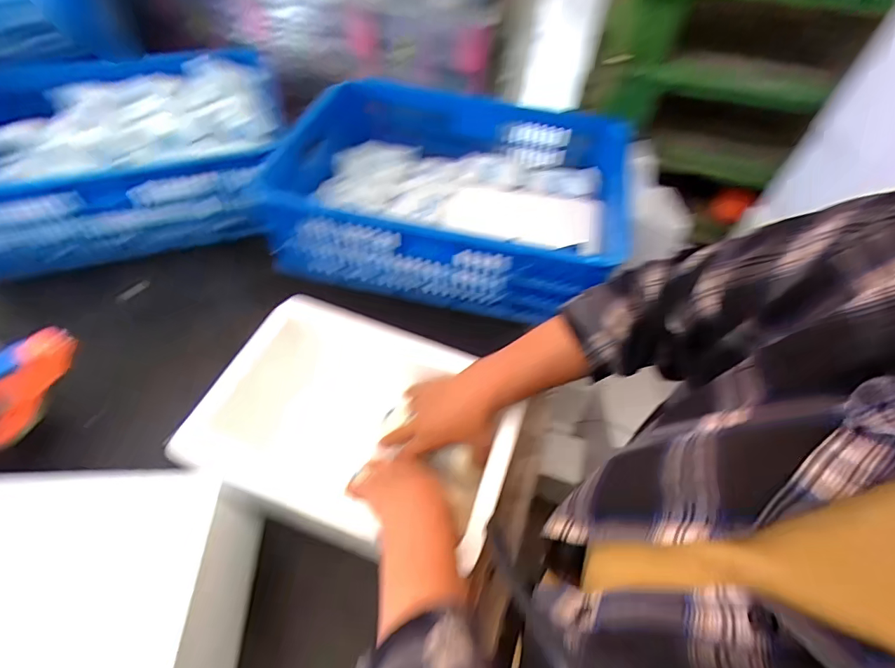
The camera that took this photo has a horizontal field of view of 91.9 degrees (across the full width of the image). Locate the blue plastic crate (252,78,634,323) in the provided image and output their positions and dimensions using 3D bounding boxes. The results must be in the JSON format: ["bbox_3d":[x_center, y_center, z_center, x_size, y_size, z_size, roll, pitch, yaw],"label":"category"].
[{"bbox_3d":[0.010,-0.252,0.852,0.627,0.228,0.436,11,53,6],"label":"blue plastic crate"}]

